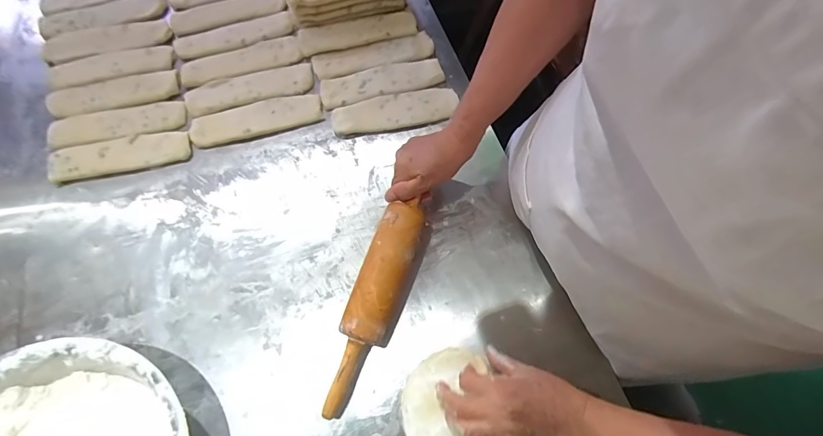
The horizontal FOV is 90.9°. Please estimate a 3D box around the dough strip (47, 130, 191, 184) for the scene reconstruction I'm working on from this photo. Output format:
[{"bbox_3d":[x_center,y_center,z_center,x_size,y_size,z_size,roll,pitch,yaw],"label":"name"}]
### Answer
[{"bbox_3d":[-0.430,-0.093,0.601,0.192,0.011,0.056,-14,69,-7],"label":"dough strip"}]

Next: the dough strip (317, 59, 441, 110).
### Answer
[{"bbox_3d":[-0.049,-0.225,0.667,0.200,0.007,0.060,-15,69,-7],"label":"dough strip"}]

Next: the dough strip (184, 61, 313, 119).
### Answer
[{"bbox_3d":[-0.261,-0.212,0.658,0.198,0.006,0.061,-17,69,-8],"label":"dough strip"}]

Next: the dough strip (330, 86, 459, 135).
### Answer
[{"bbox_3d":[-0.025,-0.170,0.643,0.199,0.007,0.063,-13,69,-7],"label":"dough strip"}]

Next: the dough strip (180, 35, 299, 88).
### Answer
[{"bbox_3d":[-0.283,-0.262,0.677,0.194,0.009,0.058,-22,70,-10],"label":"dough strip"}]

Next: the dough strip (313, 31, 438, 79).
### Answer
[{"bbox_3d":[-0.063,-0.277,0.684,0.203,0.006,0.053,-17,69,-8],"label":"dough strip"}]

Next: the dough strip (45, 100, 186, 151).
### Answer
[{"bbox_3d":[-0.450,-0.147,0.617,0.190,0.012,0.062,-16,69,-8],"label":"dough strip"}]

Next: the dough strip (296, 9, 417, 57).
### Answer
[{"bbox_3d":[-0.093,-0.322,0.700,0.201,0.012,0.059,-15,69,-7],"label":"dough strip"}]

